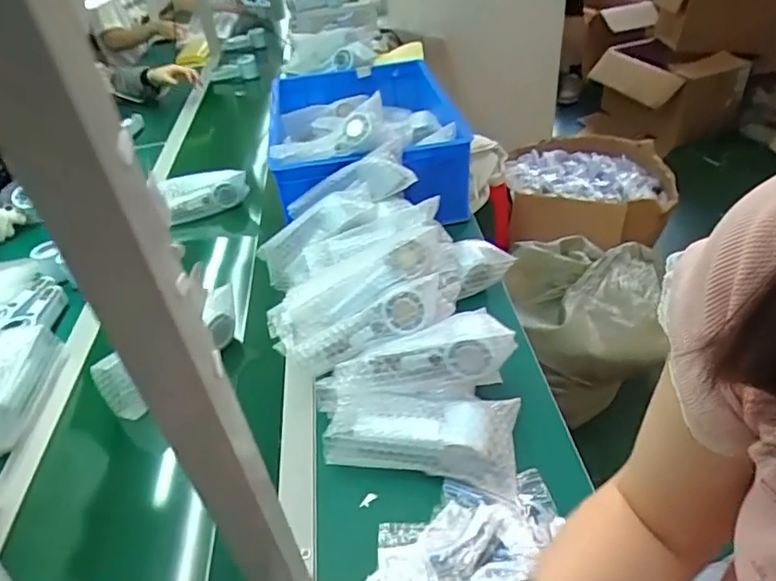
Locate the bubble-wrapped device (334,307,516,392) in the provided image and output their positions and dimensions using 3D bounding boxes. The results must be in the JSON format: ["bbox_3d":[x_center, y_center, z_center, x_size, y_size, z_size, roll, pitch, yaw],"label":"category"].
[{"bbox_3d":[0.041,0.076,0.658,0.214,0.063,0.073,-14,37,13],"label":"bubble-wrapped device"}]

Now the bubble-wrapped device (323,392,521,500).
[{"bbox_3d":[0.039,0.164,0.629,0.203,0.052,0.090,4,39,12],"label":"bubble-wrapped device"}]

